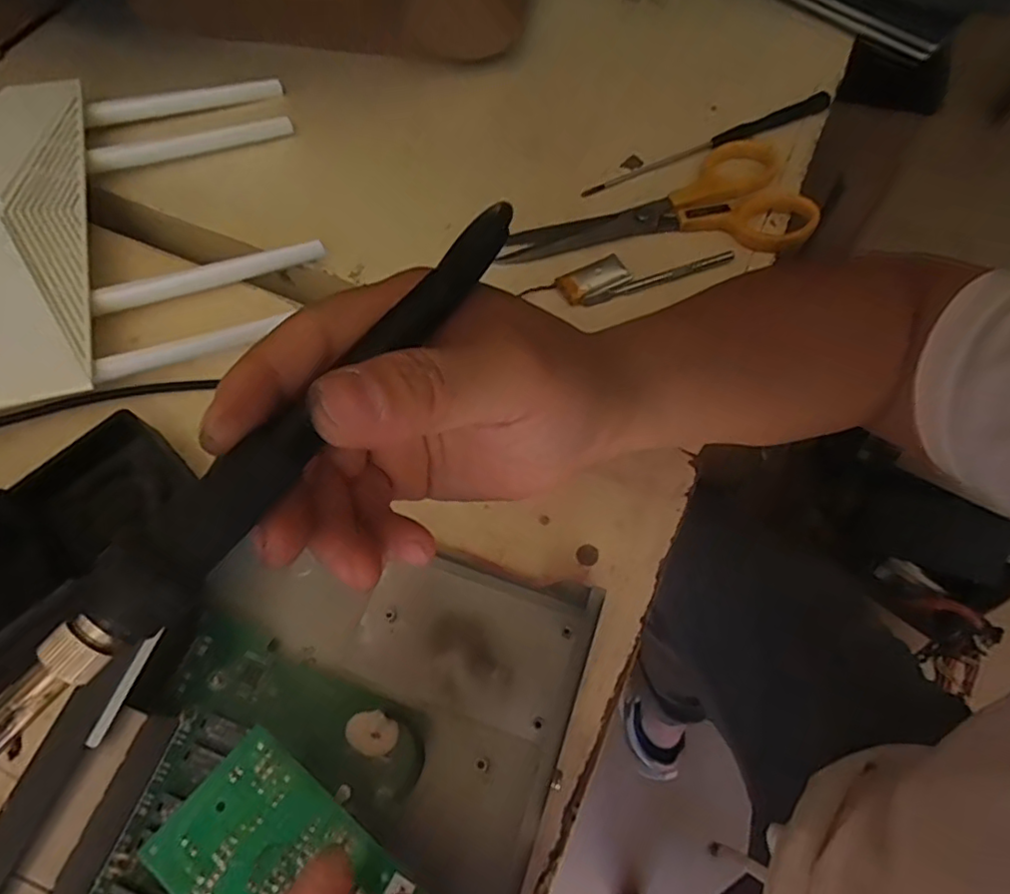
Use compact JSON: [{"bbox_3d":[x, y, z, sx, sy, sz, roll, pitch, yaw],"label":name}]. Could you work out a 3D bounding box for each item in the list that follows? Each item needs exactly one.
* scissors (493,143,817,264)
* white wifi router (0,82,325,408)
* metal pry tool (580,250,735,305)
[{"bbox_3d":[0.091,-0.153,0.391,0.184,0.016,0.087,-6,64,-2],"label":"scissors"},{"bbox_3d":[-0.244,-0.128,0.356,0.251,0.038,0.235,-17,65,-7],"label":"white wifi router"},{"bbox_3d":[0.089,-0.098,0.365,0.092,0.010,0.007,-18,65,-8],"label":"metal pry tool"}]

